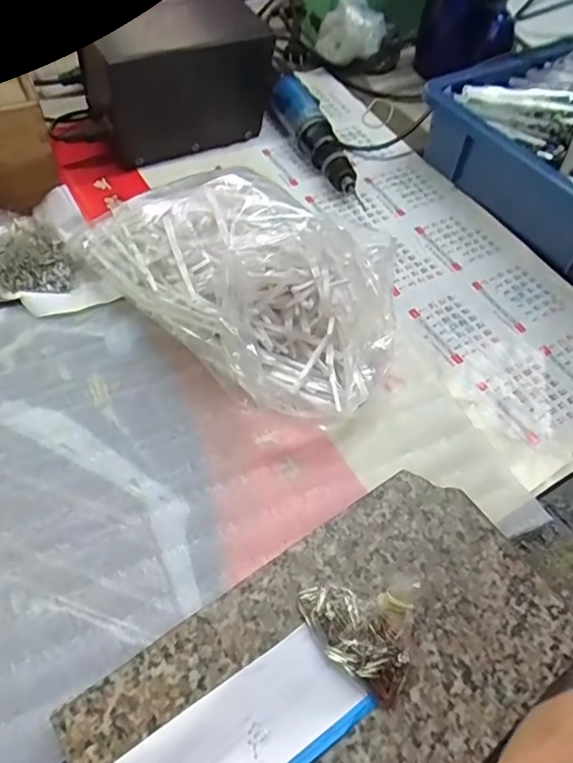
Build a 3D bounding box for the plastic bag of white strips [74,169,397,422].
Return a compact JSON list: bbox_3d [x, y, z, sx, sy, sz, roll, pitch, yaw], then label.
[{"bbox_3d":[-0.026,-0.077,0.398,0.143,0.096,0.227,-35,64,-27],"label":"plastic bag of white strips"}]

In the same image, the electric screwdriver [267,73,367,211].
[{"bbox_3d":[0.028,-0.249,0.557,0.042,0.041,0.188,-18,58,-17],"label":"electric screwdriver"}]

